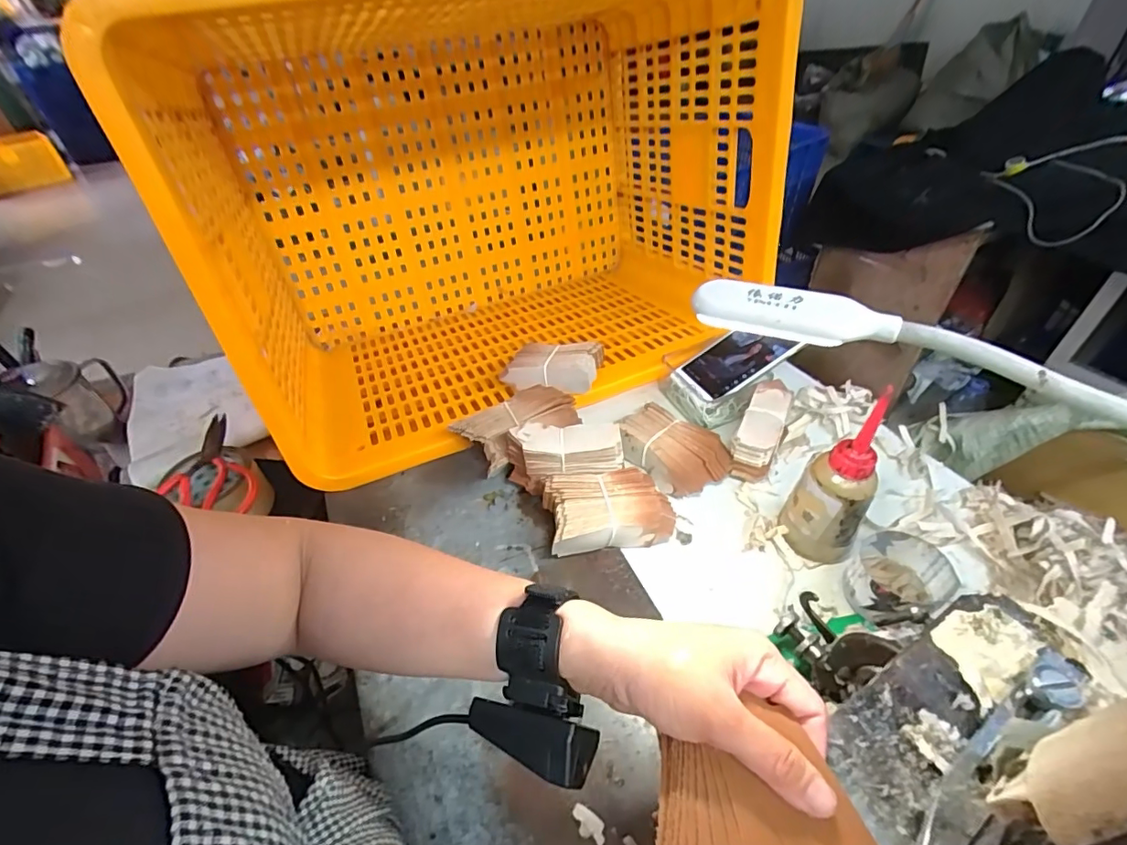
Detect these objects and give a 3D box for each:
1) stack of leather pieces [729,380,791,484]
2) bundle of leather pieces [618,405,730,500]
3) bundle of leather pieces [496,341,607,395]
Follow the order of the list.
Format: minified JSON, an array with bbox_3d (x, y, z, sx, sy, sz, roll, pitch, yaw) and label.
[{"bbox_3d":[0.216,0.007,0.556,0.044,0.059,0.117,18,48,22],"label":"stack of leather pieces"},{"bbox_3d":[0.116,0.034,0.557,0.074,0.048,0.116,-34,51,-27],"label":"bundle of leather pieces"},{"bbox_3d":[-0.014,-0.073,0.633,0.117,0.034,0.071,3,44,9],"label":"bundle of leather pieces"}]

